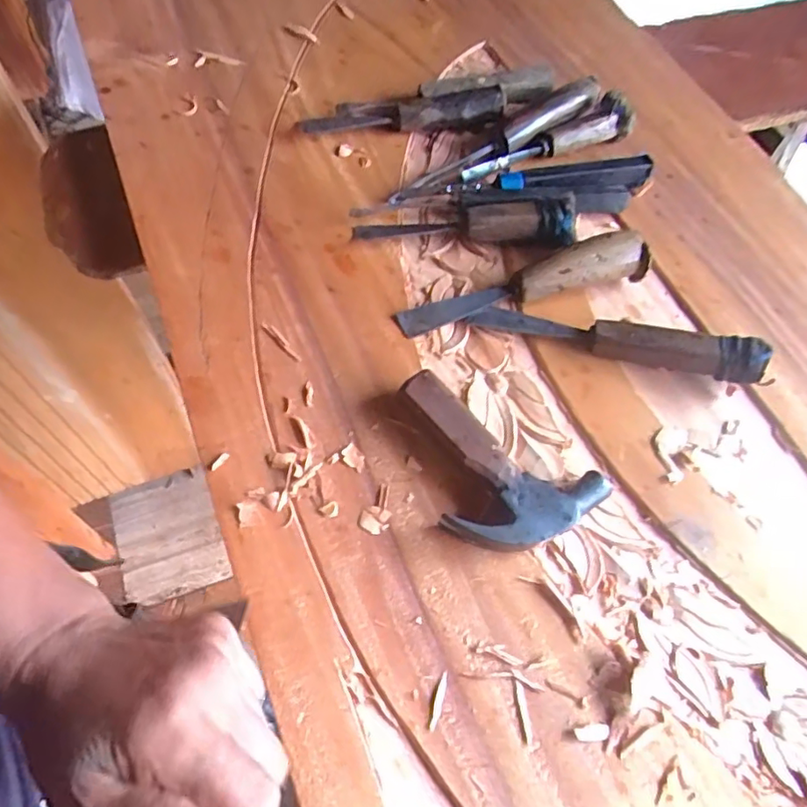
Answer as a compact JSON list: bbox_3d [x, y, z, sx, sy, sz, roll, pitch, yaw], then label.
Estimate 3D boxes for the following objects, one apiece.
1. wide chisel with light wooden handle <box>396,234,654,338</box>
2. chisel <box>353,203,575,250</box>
[{"bbox_3d":[0.096,-0.099,0.465,0.208,0.045,0.031,-14,65,-10],"label":"wide chisel with light wooden handle"},{"bbox_3d":[0.051,-0.156,0.490,0.179,0.035,0.034,5,63,-1],"label":"chisel"}]

